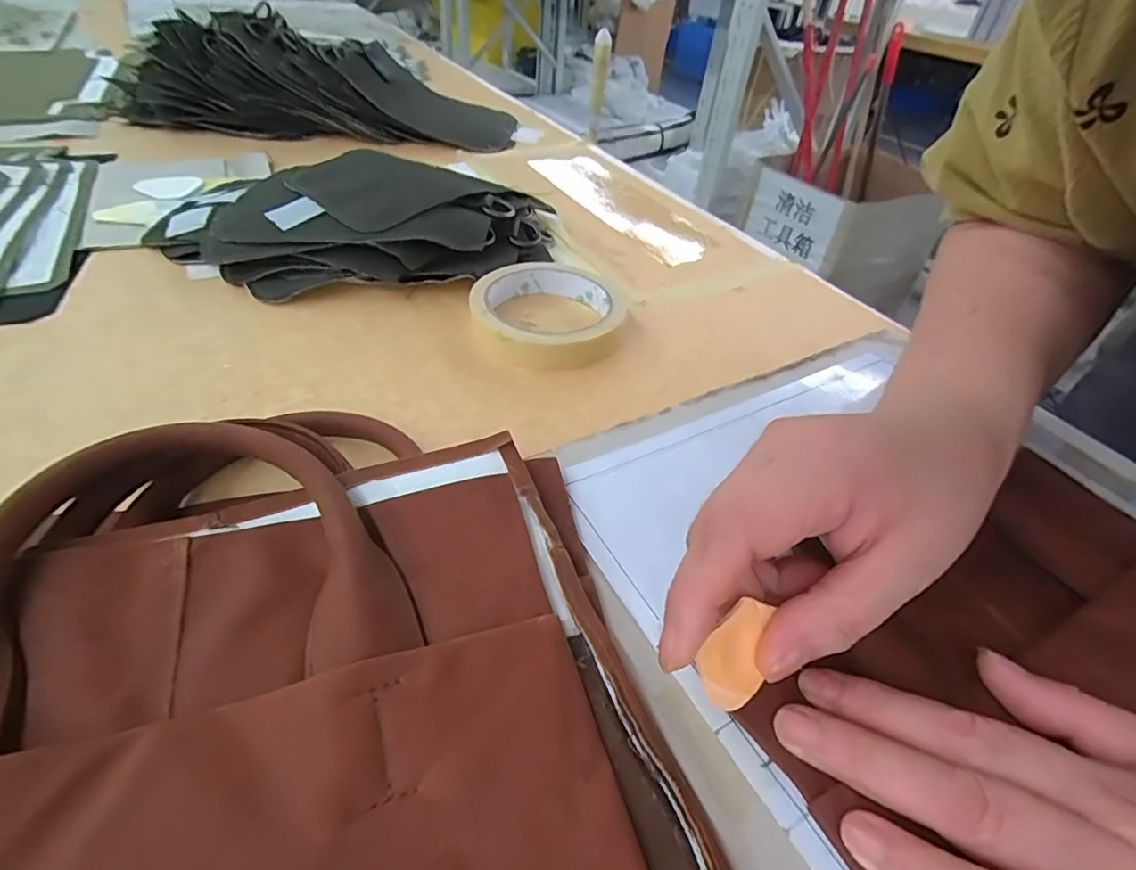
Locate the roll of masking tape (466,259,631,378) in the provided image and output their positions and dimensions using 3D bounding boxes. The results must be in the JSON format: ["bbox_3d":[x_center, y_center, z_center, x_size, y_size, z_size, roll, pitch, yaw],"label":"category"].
[{"bbox_3d":[-0.014,-0.080,0.363,0.095,0.021,0.098,4,42,-3],"label":"roll of masking tape"}]

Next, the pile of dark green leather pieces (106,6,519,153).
[{"bbox_3d":[-0.264,-0.381,0.607,0.424,0.084,0.133,-4,43,-11],"label":"pile of dark green leather pieces"}]

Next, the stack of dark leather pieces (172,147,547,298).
[{"bbox_3d":[-0.151,-0.169,0.423,0.276,0.044,0.191,-1,42,-8],"label":"stack of dark leather pieces"}]

